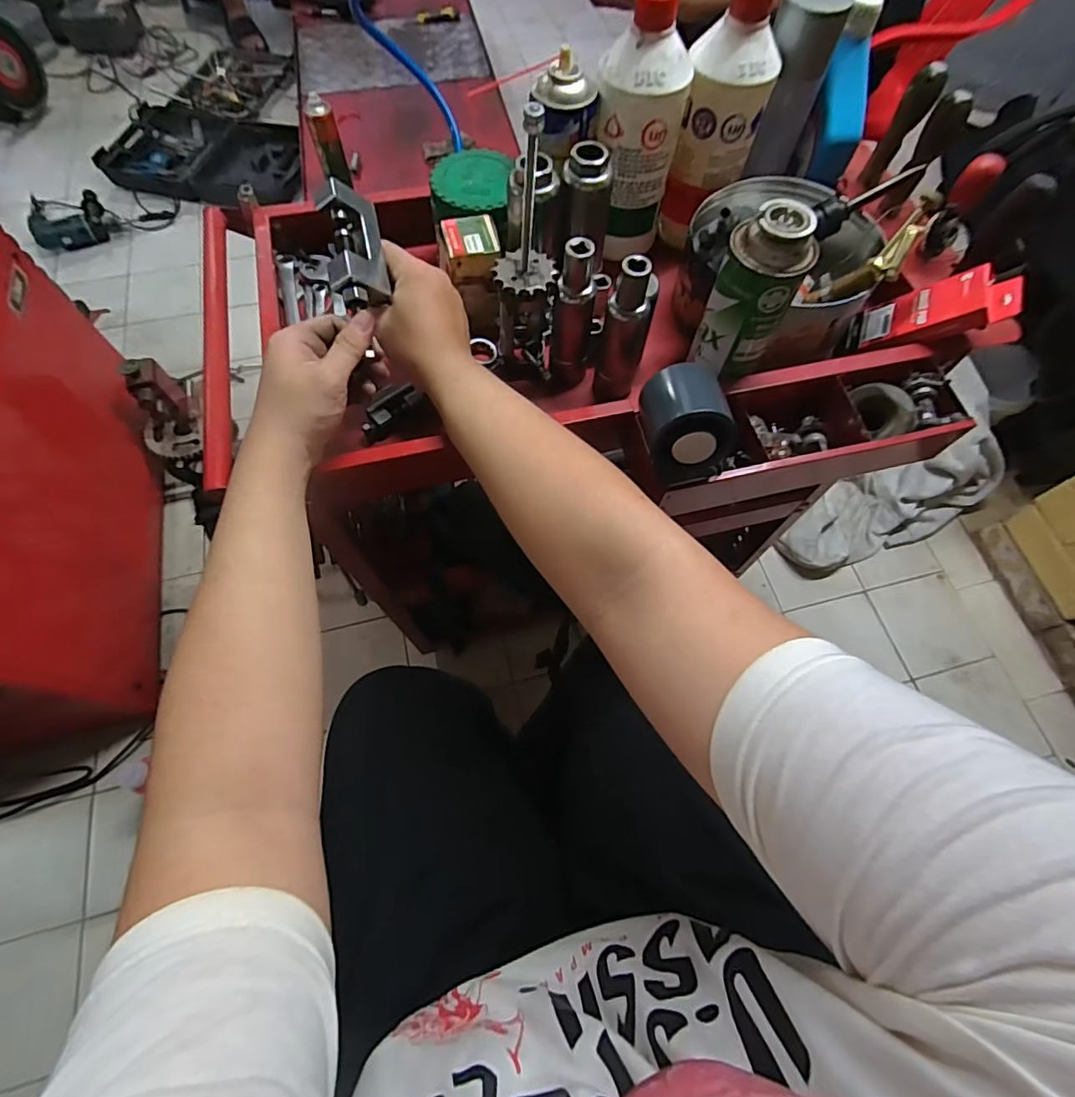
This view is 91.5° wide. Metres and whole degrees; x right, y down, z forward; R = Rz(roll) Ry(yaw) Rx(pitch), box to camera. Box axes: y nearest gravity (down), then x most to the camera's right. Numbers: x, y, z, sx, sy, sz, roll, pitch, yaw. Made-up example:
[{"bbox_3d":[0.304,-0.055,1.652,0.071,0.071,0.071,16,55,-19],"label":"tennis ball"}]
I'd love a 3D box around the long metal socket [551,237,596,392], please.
[{"bbox_3d":[0.033,-0.212,0.488,0.036,0.135,0.031,5,66,1],"label":"long metal socket"}]

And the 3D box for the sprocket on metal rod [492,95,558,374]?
[{"bbox_3d":[-0.010,-0.250,0.454,0.055,0.219,0.062,6,66,2],"label":"sprocket on metal rod"}]

